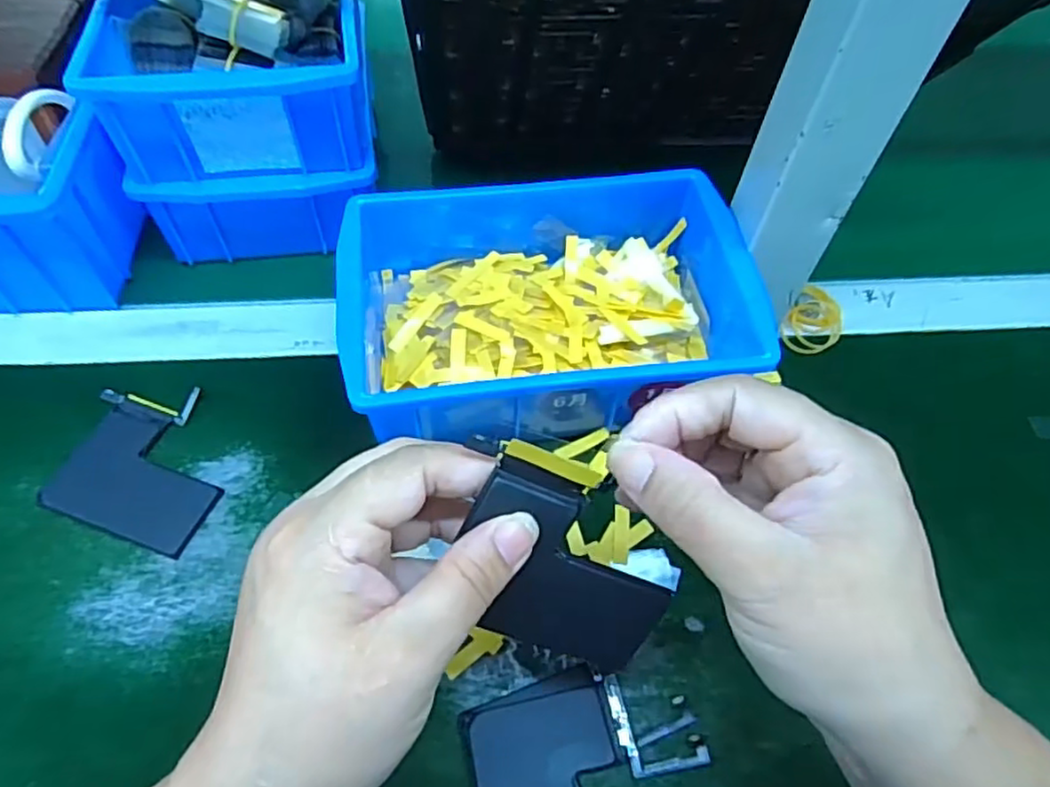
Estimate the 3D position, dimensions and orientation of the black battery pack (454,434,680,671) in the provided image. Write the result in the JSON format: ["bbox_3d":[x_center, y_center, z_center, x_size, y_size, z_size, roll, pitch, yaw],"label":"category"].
[{"bbox_3d":[0.015,0.057,0.216,0.076,0.069,0.004,21,18,-17],"label":"black battery pack"}]

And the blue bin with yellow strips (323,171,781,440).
[{"bbox_3d":[0.010,-0.047,0.354,0.201,0.063,0.139,-5,56,-7],"label":"blue bin with yellow strips"}]

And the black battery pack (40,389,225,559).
[{"bbox_3d":[-0.184,0.034,0.328,0.079,0.005,0.073,15,57,7],"label":"black battery pack"}]

